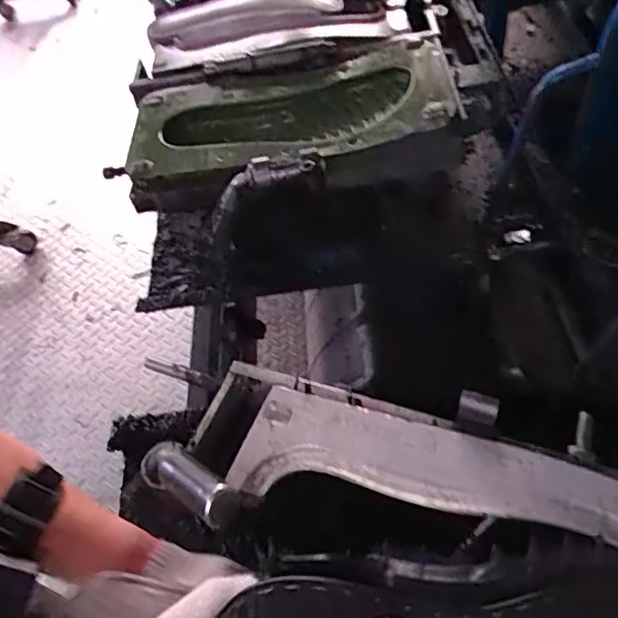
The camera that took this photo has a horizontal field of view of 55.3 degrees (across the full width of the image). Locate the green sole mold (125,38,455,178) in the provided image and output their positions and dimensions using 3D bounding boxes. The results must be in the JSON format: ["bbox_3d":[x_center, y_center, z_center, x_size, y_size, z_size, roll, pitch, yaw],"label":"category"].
[{"bbox_3d":[-0.025,-0.214,0.659,0.349,0.063,0.178,-4,53,2],"label":"green sole mold"}]

